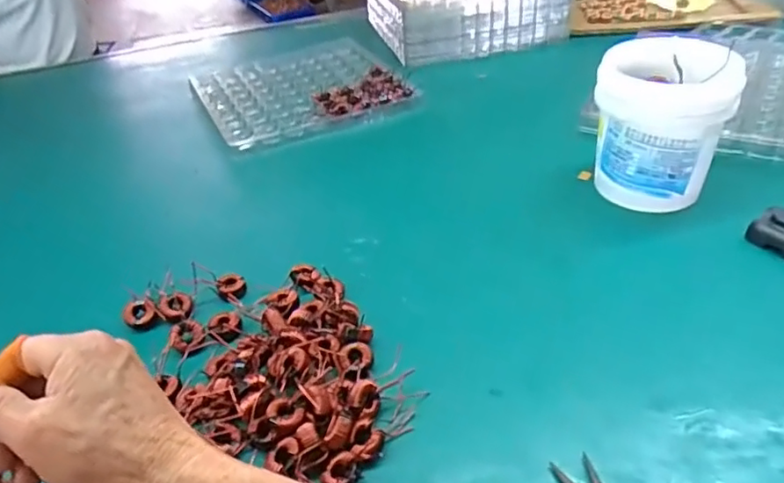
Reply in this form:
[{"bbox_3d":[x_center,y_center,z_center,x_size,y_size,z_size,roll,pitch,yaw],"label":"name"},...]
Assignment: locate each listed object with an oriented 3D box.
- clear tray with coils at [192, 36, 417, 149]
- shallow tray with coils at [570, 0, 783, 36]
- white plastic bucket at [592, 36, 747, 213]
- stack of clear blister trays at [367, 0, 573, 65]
[{"bbox_3d":[-0.147,-0.242,0.905,0.274,0.019,0.294,-20,40,-17],"label":"clear tray with coils"},{"bbox_3d":[0.482,-0.431,1.065,0.318,0.015,0.255,1,39,9],"label":"shallow tray with coils"},{"bbox_3d":[0.271,-0.123,0.600,0.122,0.130,0.116,11,41,20],"label":"white plastic bucket"},{"bbox_3d":[0.123,-0.433,1.047,0.297,0.093,0.267,-12,39,-8],"label":"stack of clear blister trays"}]

